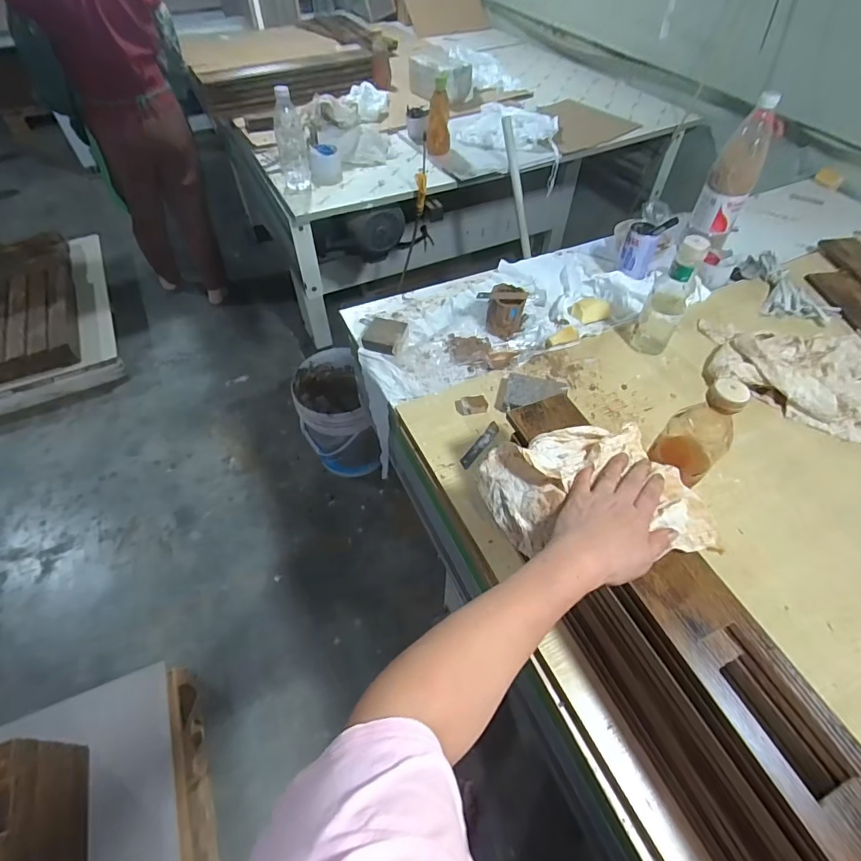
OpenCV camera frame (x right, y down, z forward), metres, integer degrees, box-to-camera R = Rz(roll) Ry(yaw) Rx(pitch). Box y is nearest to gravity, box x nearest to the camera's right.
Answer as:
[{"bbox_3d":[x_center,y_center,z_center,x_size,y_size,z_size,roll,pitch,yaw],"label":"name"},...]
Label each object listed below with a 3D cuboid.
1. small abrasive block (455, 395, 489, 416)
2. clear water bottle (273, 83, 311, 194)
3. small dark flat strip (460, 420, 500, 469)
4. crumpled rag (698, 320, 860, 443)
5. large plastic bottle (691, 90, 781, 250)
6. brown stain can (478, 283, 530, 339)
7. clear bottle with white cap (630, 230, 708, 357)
[{"bbox_3d":[0.067,-0.040,0.758,0.051,0.017,0.031,0,52,-1],"label":"small abrasive block"},{"bbox_3d":[-0.345,-0.713,1.159,0.074,0.203,0.079,-11,53,-9],"label":"clear water bottle"},{"bbox_3d":[0.077,0.022,0.720,0.019,0.005,0.097,30,58,21],"label":"small dark flat strip"},{"bbox_3d":[0.661,-0.102,0.798,0.355,0.064,0.251,7,52,5],"label":"crumpled rag"},{"bbox_3d":[0.612,-0.511,0.955,0.087,0.250,0.076,25,56,18],"label":"large plastic bottle"},{"bbox_3d":[0.137,-0.226,0.876,0.075,0.075,0.075,30,58,21],"label":"brown stain can"},{"bbox_3d":[0.396,-0.222,0.783,0.056,0.191,0.070,25,56,18],"label":"clear bottle with white cap"}]

